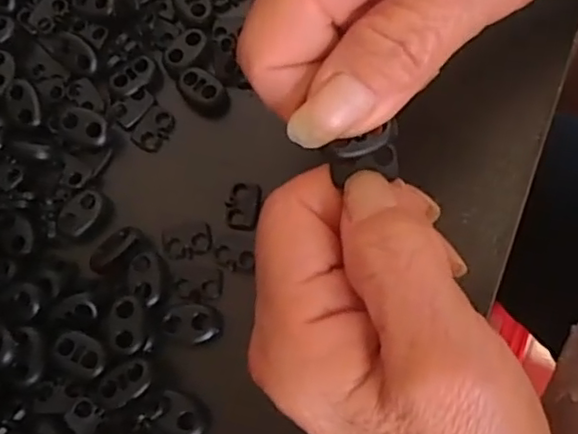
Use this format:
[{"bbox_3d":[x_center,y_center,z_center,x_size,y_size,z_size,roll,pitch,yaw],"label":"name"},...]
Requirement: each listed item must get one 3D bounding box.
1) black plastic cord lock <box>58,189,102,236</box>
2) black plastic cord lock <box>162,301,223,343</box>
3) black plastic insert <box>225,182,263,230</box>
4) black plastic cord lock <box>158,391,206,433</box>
[{"bbox_3d":[-0.081,-0.002,0.238,0.011,0.005,0.019,31,80,14],"label":"black plastic cord lock"},{"bbox_3d":[-0.035,0.038,0.222,0.020,0.007,0.014,10,75,10],"label":"black plastic cord lock"},{"bbox_3d":[-0.017,-0.004,0.235,0.012,0.004,0.018,8,75,9],"label":"black plastic insert"},{"bbox_3d":[-0.037,0.069,0.213,0.018,0.007,0.012,30,79,14],"label":"black plastic cord lock"}]

